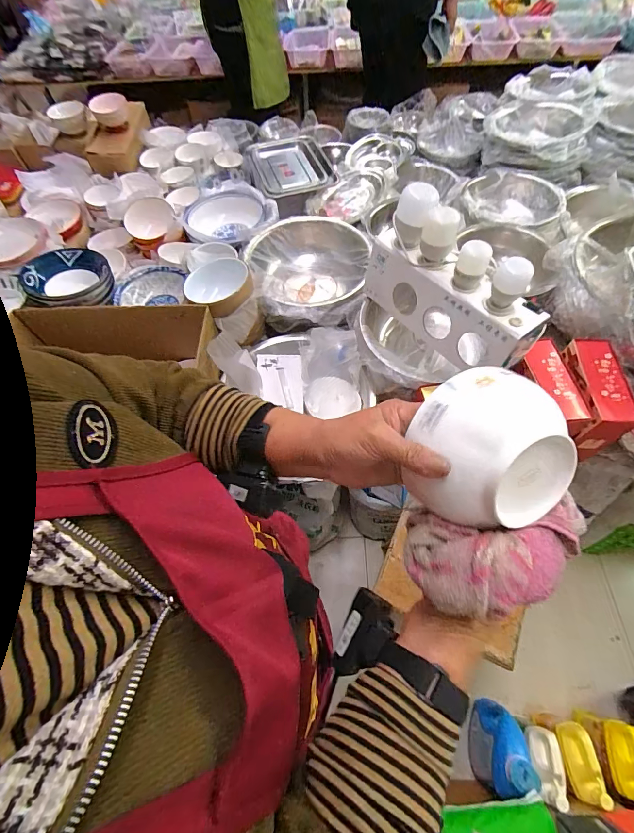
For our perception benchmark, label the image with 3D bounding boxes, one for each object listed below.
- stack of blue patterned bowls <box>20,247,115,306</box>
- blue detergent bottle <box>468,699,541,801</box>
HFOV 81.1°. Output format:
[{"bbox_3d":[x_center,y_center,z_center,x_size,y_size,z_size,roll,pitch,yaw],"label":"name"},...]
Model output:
[{"bbox_3d":[-0.607,-0.333,0.920,0.189,0.069,0.183,-18,62,-7],"label":"stack of blue patterned bowls"},{"bbox_3d":[0.448,0.831,0.934,0.104,0.243,0.179,18,64,12],"label":"blue detergent bottle"}]

